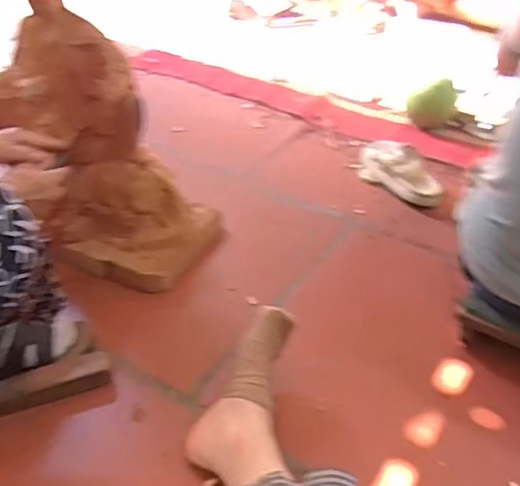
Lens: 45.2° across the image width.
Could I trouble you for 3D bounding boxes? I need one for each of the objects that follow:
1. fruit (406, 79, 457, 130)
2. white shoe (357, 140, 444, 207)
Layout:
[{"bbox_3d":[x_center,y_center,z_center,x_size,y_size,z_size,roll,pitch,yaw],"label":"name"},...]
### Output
[{"bbox_3d":[0.403,-0.328,1.490,0.107,0.095,0.093,21,44,22],"label":"fruit"},{"bbox_3d":[0.303,-0.150,1.306,0.110,0.068,0.225,-25,46,-27],"label":"white shoe"}]

